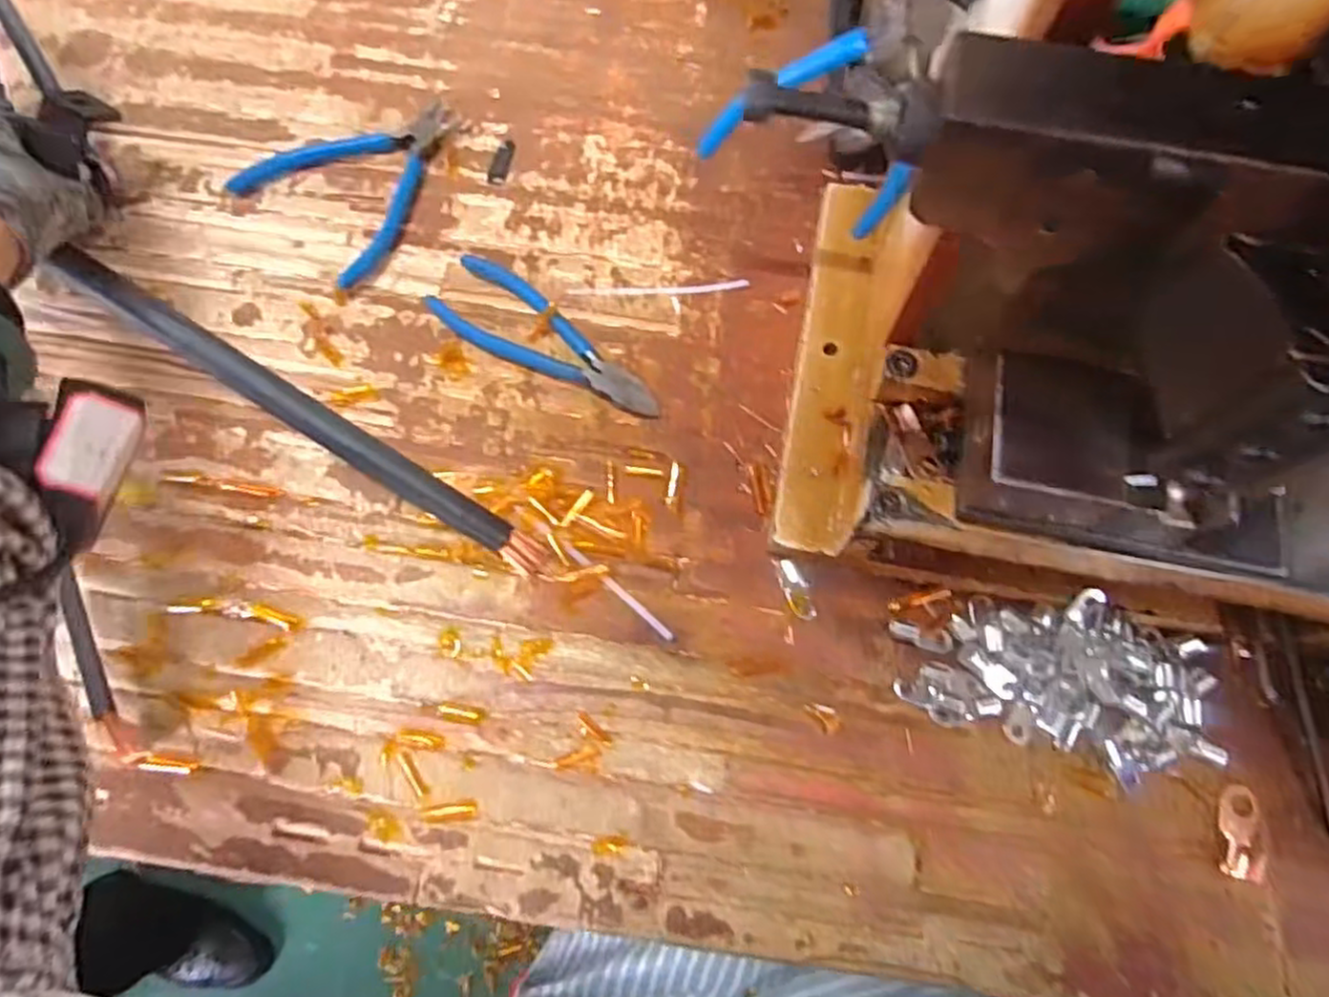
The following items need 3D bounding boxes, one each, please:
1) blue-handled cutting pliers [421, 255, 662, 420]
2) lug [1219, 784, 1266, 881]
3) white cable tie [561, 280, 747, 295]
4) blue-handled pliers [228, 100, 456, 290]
[{"bbox_3d":[-0.070,-0.094,0.429,0.154,0.011,0.047,35,73,10],"label":"blue-handled cutting pliers"},{"bbox_3d":[0.271,0.156,0.337,0.019,0.009,0.041,17,70,4],"label":"lug"},{"bbox_3d":[-0.003,-0.128,0.445,0.110,0.004,0.008,-4,70,-4],"label":"white cable tie"},{"bbox_3d":[-0.192,-0.212,0.466,0.118,0.008,0.135,39,73,11],"label":"blue-handled pliers"}]

